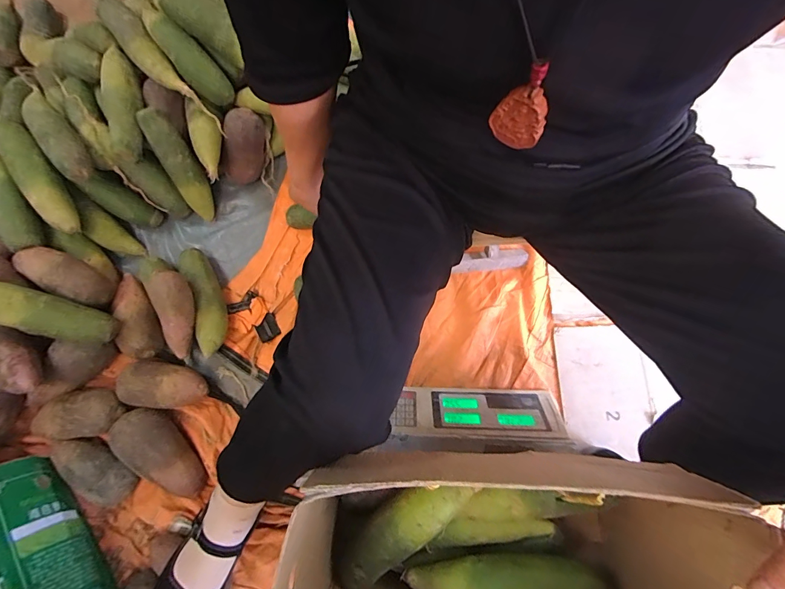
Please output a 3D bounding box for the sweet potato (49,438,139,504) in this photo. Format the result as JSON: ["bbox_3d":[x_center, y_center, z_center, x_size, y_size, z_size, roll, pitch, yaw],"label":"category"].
[{"bbox_3d":[-0.473,0.271,0.577,0.148,0.059,0.062,29,77,7],"label":"sweet potato"}]

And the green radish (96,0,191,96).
[{"bbox_3d":[-0.421,-0.416,0.624,0.051,0.048,0.231,-40,79,-9],"label":"green radish"}]

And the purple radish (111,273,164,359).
[{"bbox_3d":[-0.439,0.029,0.623,0.061,0.049,0.156,-20,76,-5],"label":"purple radish"}]

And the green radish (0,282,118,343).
[{"bbox_3d":[-0.544,0.021,0.543,0.236,0.054,0.060,21,75,-21],"label":"green radish"}]

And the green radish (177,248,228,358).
[{"bbox_3d":[-0.327,0.008,0.650,0.053,0.056,0.197,-23,77,-6],"label":"green radish"}]

